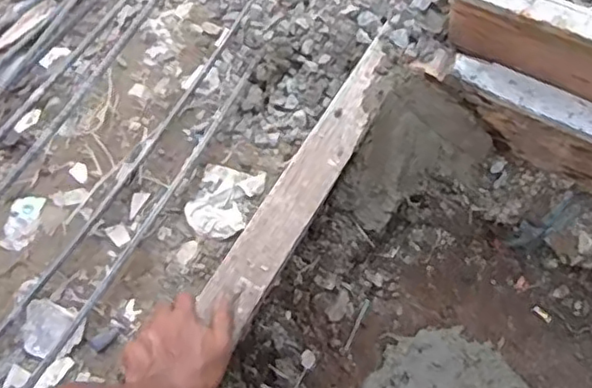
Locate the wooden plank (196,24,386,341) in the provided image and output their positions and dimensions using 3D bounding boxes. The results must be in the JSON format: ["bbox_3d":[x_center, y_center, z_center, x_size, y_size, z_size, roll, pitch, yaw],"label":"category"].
[{"bbox_3d":[0.021,-0.031,0.829,0.066,0.014,0.450,27,64,10],"label":"wooden plank"}]

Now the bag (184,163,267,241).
[{"bbox_3d":[-0.103,0.009,0.911,0.087,0.014,0.119,21,65,7],"label":"bag"}]

